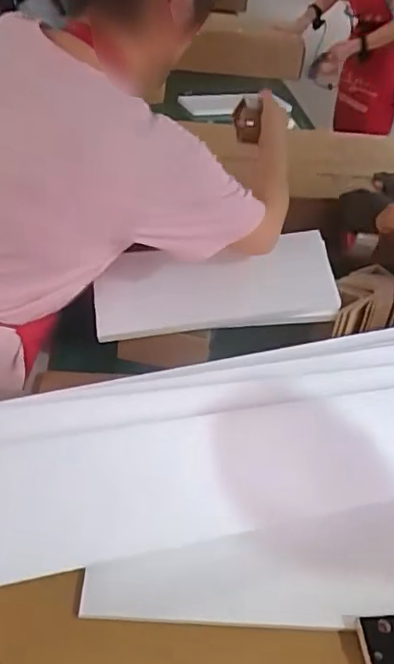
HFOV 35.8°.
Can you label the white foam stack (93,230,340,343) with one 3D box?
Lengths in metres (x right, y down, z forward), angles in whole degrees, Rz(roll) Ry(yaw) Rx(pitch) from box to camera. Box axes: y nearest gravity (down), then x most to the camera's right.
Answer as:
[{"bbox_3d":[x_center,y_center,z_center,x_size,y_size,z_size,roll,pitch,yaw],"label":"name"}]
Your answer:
[{"bbox_3d":[0.030,-0.083,1.067,0.405,0.039,0.165,-5,65,-2],"label":"white foam stack"}]

